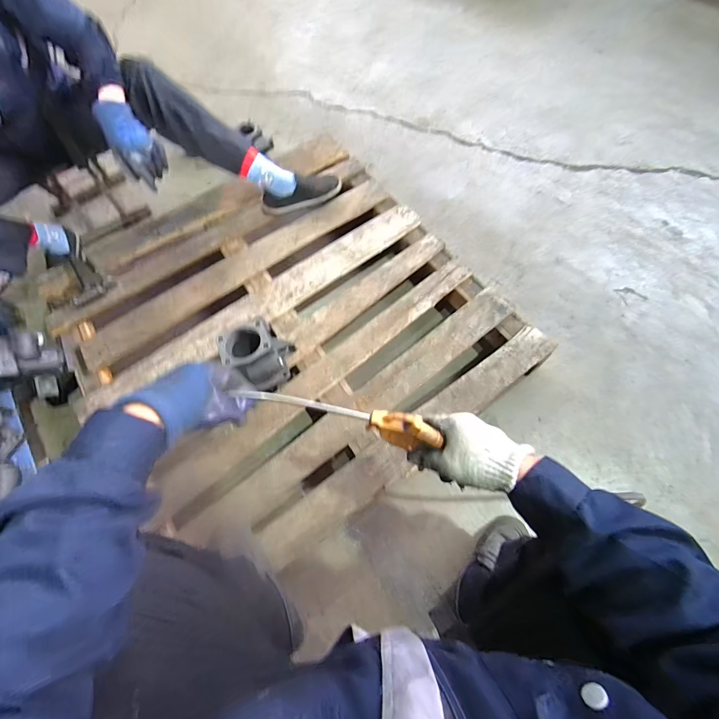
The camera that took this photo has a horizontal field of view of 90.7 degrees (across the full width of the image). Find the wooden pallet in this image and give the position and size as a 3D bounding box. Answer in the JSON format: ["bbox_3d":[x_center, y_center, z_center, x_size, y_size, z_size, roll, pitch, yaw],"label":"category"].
[{"bbox_3d":[-0.199,-0.124,0.931,0.928,0.144,0.985,-34,68,-12],"label":"wooden pallet"}]

